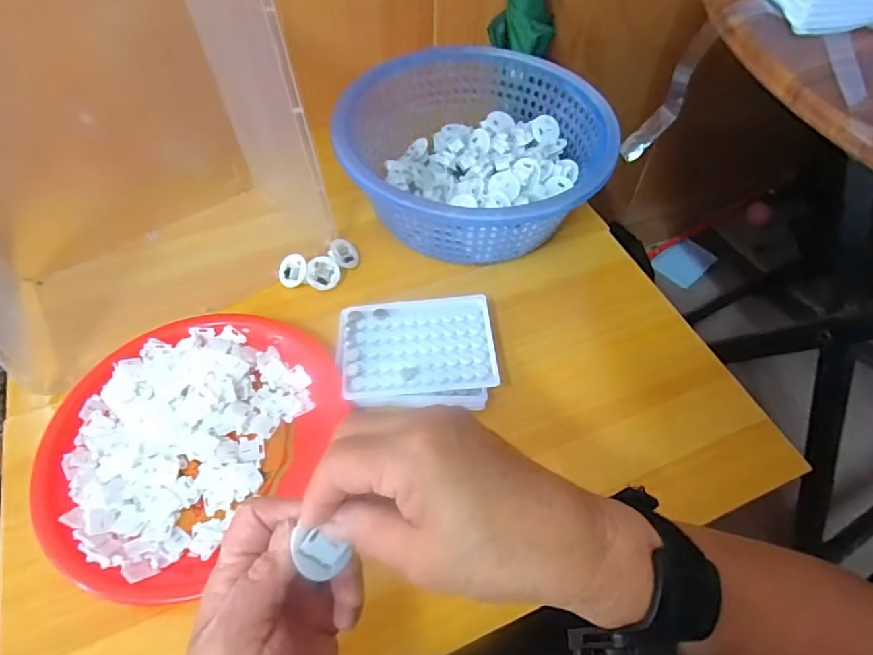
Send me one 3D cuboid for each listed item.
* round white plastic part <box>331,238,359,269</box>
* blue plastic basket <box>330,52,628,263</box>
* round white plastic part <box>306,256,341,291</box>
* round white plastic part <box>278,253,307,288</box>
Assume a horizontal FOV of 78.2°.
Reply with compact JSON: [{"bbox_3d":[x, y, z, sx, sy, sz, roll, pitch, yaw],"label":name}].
[{"bbox_3d":[-0.094,-0.074,0.543,0.032,0.011,0.032,16,60,-30],"label":"round white plastic part"},{"bbox_3d":[0.034,-0.175,0.565,0.266,0.103,0.259,-11,57,-10],"label":"blue plastic basket"},{"bbox_3d":[-0.111,-0.053,0.527,0.032,0.005,0.032,-21,91,-19],"label":"round white plastic part"},{"bbox_3d":[-0.141,-0.056,0.525,0.030,0.005,0.033,-19,76,16],"label":"round white plastic part"}]

